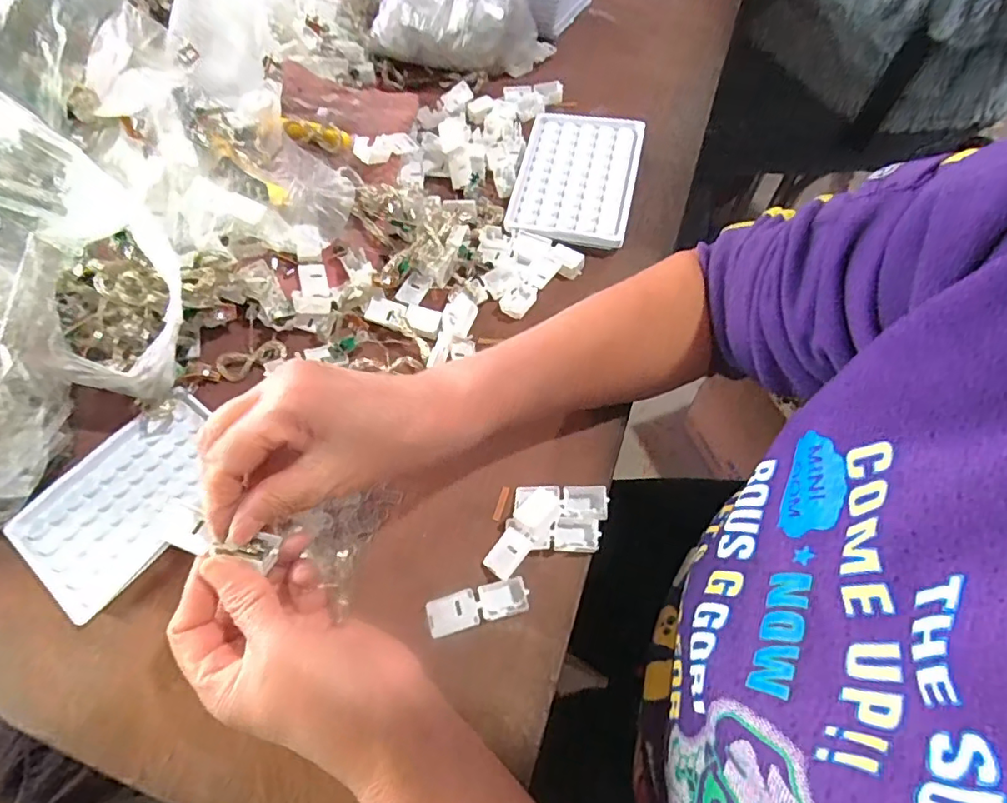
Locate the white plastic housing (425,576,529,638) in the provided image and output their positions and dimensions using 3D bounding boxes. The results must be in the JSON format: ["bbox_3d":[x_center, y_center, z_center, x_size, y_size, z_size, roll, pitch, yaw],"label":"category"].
[{"bbox_3d":[-0.015,0.114,0.311,0.055,0.009,0.020,-15,62,-6],"label":"white plastic housing"}]

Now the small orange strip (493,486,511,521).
[{"bbox_3d":[-0.001,0.063,0.345,0.005,0.004,0.022,15,63,10],"label":"small orange strip"}]

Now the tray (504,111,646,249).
[{"bbox_3d":[0.060,-0.186,0.461,0.095,0.020,0.128,14,64,4],"label":"tray"}]

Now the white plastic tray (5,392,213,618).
[{"bbox_3d":[-0.237,0.057,0.356,0.092,0.012,0.130,32,67,18],"label":"white plastic tray"}]

